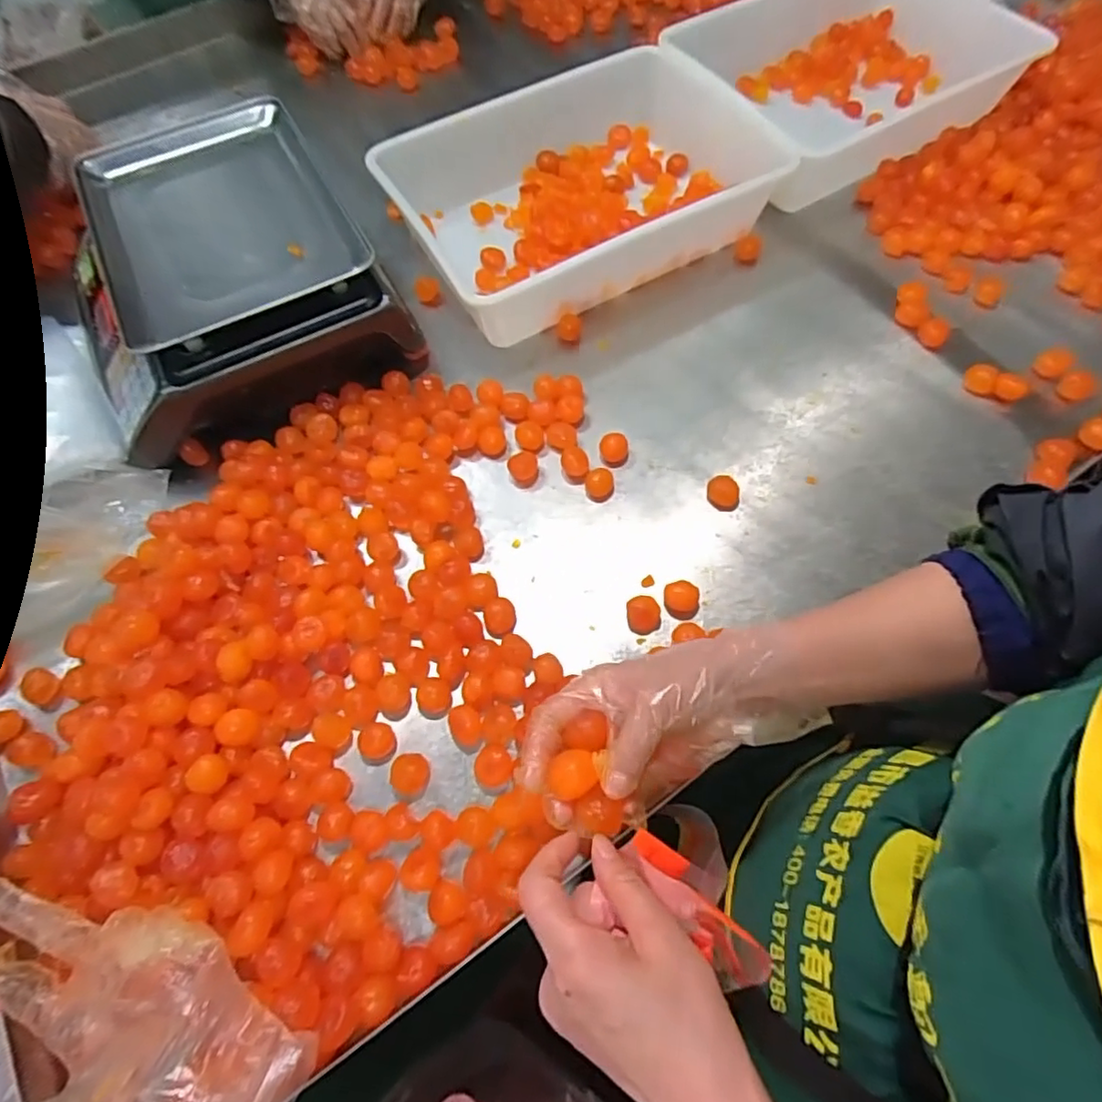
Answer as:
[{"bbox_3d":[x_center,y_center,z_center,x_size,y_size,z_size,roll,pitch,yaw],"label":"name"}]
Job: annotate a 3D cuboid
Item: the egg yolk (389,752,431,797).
[{"bbox_3d":[-0.115,0.182,0.493,0.031,0.024,0.033,-1,64,2],"label":"egg yolk"}]

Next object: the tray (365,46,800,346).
[{"bbox_3d":[0.045,-0.442,0.741,0.442,0.096,0.292,-26,66,-10],"label":"tray"}]

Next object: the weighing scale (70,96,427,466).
[{"bbox_3d":[-0.363,-0.300,0.660,0.315,0.134,0.341,-29,66,-11],"label":"weighing scale"}]

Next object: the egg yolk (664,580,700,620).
[{"bbox_3d":[0.118,0.045,0.550,0.029,0.023,0.031,-1,64,2],"label":"egg yolk"}]

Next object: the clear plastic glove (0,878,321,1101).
[{"bbox_3d":[-0.269,0.297,0.372,0.225,0.045,0.126,23,67,13],"label":"clear plastic glove"}]

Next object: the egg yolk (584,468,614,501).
[{"bbox_3d":[0.048,-0.067,0.604,0.027,0.021,0.028,-1,64,2],"label":"egg yolk"}]

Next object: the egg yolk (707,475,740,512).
[{"bbox_3d":[0.169,-0.056,0.595,0.030,0.016,0.033,5,65,5],"label":"egg yolk"}]

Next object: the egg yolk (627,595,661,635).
[{"bbox_3d":[0.083,0.058,0.546,0.029,0.018,0.032,-2,64,2],"label":"egg yolk"}]

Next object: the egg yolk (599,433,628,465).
[{"bbox_3d":[0.064,-0.105,0.621,0.029,0.020,0.029,-1,64,2],"label":"egg yolk"}]

